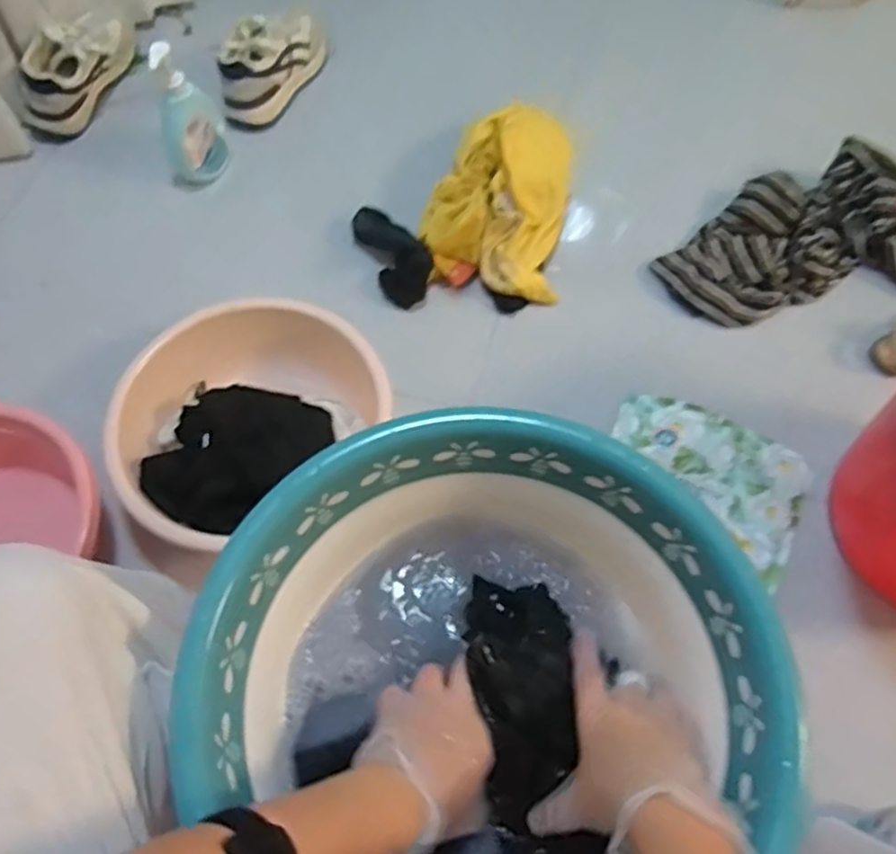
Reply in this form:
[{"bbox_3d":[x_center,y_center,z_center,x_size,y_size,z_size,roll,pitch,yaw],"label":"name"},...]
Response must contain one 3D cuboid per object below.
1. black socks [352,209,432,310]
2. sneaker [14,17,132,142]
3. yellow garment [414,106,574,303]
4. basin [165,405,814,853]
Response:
[{"bbox_3d":[-0.079,-0.256,1.052,0.075,0.061,0.160,-26,65,-11],"label":"black socks"},{"bbox_3d":[-0.617,-0.592,1.184,0.085,0.119,0.233,10,63,7],"label":"sneaker"},{"bbox_3d":[0.076,-0.335,1.068,0.198,0.119,0.299,6,63,5],"label":"yellow garment"},{"bbox_3d":[0.024,0.176,0.486,0.358,0.123,0.326,-1,63,1],"label":"basin"}]

